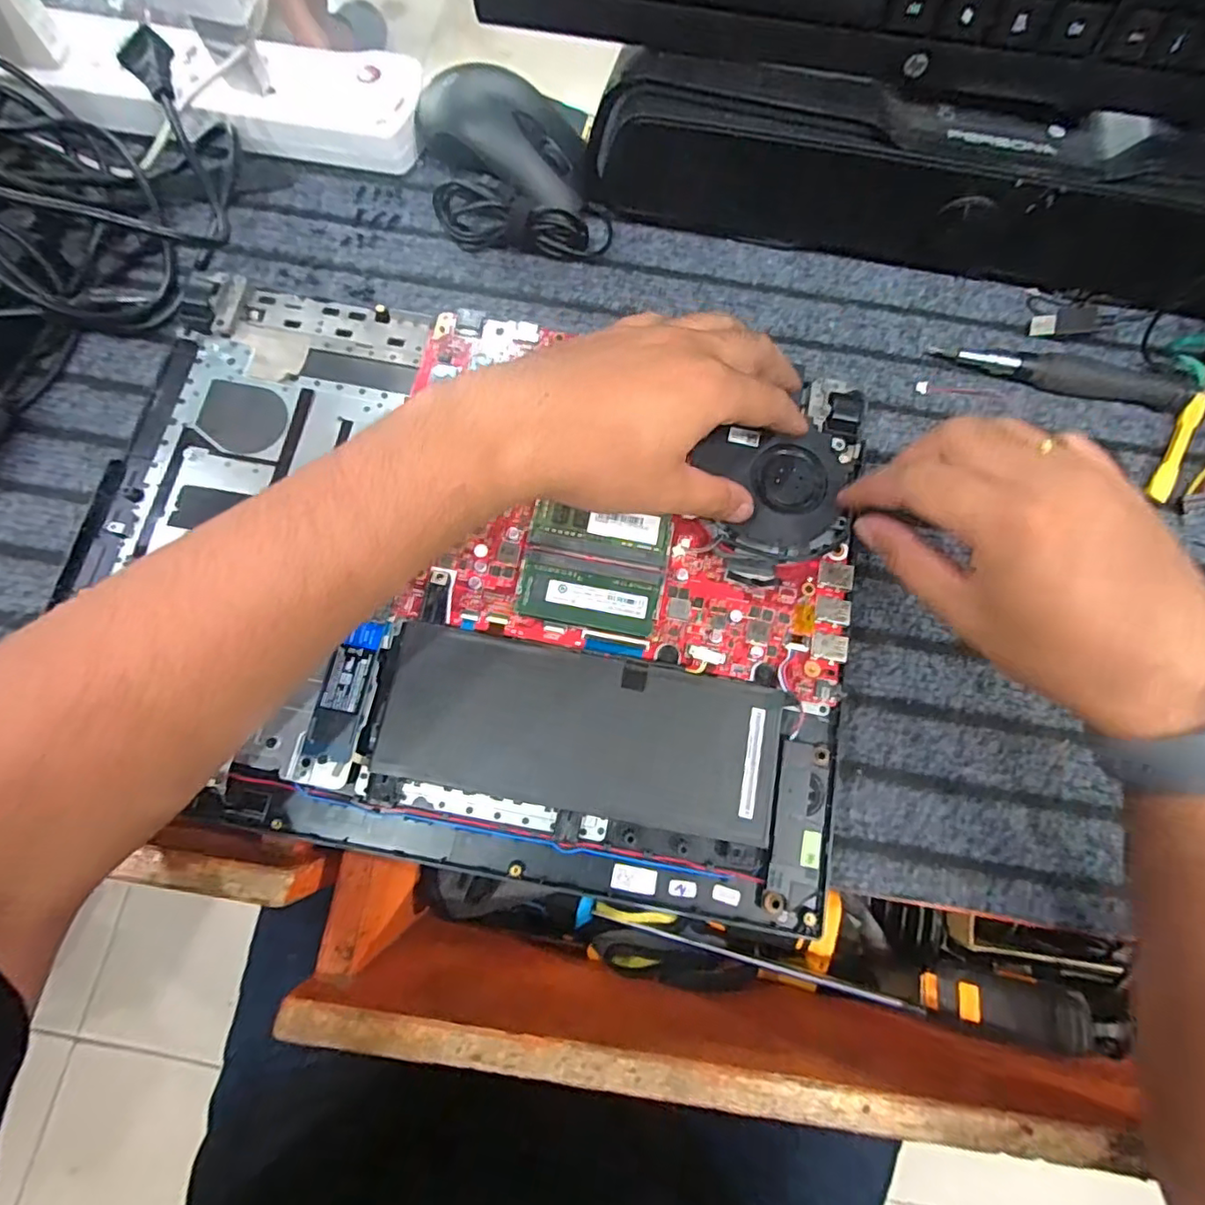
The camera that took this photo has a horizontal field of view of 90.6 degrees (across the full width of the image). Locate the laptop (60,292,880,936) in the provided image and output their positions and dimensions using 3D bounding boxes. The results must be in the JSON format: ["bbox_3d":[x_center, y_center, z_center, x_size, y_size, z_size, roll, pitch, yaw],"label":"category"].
[{"bbox_3d":[-0.068,-0.019,0.308,0.391,0.017,0.281,14,75,2],"label":"laptop"}]

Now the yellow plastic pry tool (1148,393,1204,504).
[{"bbox_3d":[0.333,-0.091,0.343,0.009,0.010,0.070,32,76,7],"label":"yellow plastic pry tool"}]

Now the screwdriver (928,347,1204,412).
[{"bbox_3d":[0.270,-0.132,0.350,0.145,0.018,0.017,13,75,2],"label":"screwdriver"}]

